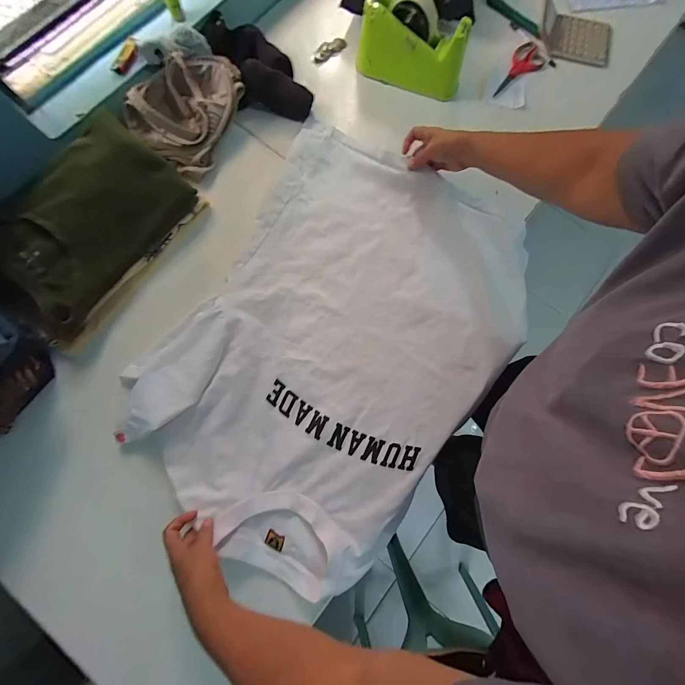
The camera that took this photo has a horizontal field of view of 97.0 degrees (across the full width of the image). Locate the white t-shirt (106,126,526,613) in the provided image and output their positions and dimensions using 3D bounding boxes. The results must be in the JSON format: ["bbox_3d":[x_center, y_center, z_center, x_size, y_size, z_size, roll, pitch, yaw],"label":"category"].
[{"bbox_3d":[-0.004,-0.014,0.497,0.476,0.044,0.669,32,81,4],"label":"white t-shirt"}]

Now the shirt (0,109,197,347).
[{"bbox_3d":[-0.407,-0.185,0.487,0.176,0.085,0.320,40,81,6],"label":"shirt"}]

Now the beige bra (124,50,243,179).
[{"bbox_3d":[-0.269,-0.412,0.536,0.144,0.075,0.195,34,81,5],"label":"beige bra"}]

